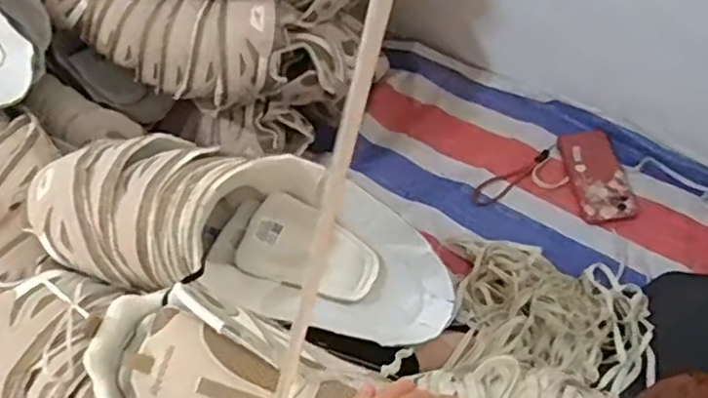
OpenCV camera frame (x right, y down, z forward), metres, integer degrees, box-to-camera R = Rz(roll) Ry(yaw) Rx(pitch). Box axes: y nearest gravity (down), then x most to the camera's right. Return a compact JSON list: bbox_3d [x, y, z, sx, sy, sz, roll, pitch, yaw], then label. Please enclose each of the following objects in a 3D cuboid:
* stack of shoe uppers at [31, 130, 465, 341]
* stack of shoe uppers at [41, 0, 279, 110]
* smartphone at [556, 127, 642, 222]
[{"bbox_3d":[-0.104,0.030,0.624,0.416,0.116,0.157,16,57,-5],"label":"stack of shoe uppers"},{"bbox_3d":[-0.252,-0.244,0.863,0.325,0.115,0.154,28,63,24],"label":"stack of shoe uppers"},{"bbox_3d":[0.364,-0.035,0.964,0.078,0.019,0.159,-10,55,0],"label":"smartphone"}]

